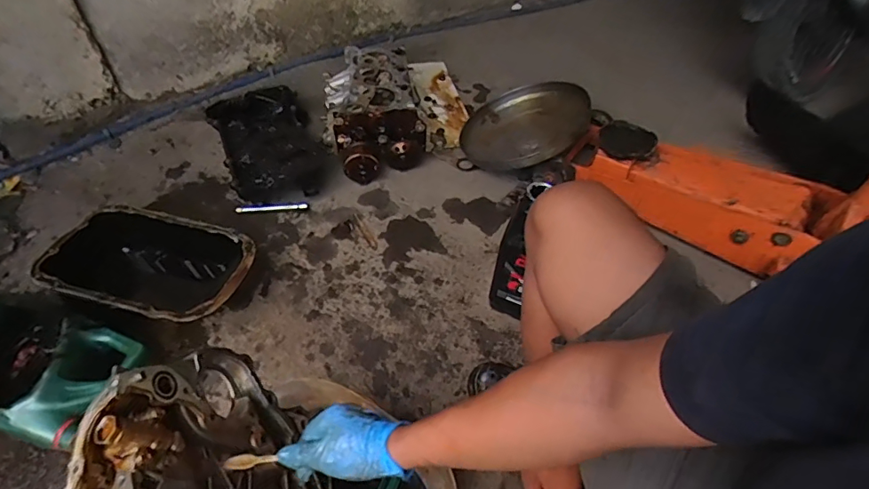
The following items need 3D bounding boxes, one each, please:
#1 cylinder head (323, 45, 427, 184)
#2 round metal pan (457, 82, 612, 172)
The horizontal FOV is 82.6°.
[{"bbox_3d":[-0.160,-0.333,1.224,0.217,0.151,0.326,-8,51,-12],"label":"cylinder head"},{"bbox_3d":[0.217,-0.292,1.234,0.330,0.096,0.313,16,52,47],"label":"round metal pan"}]

